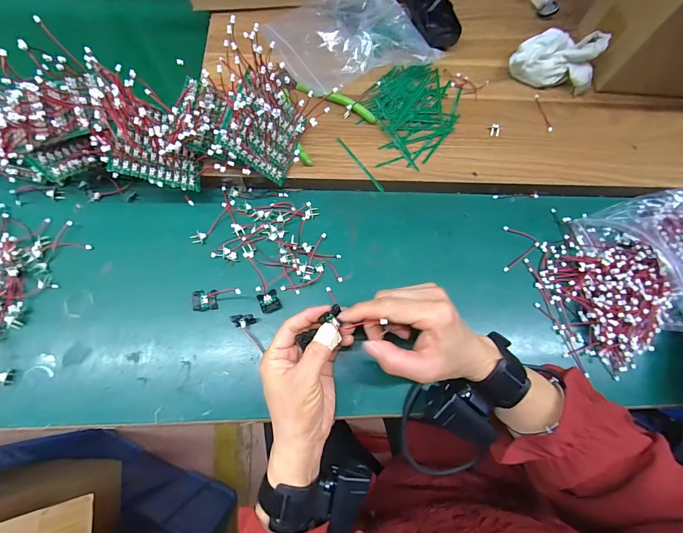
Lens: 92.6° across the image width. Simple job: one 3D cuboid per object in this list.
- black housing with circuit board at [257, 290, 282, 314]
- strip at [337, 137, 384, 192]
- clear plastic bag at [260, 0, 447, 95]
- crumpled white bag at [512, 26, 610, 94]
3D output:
[{"bbox_3d":[-0.078,0.038,0.351,0.020,0.012,0.022,-23,74,-10],"label":"black housing with circuit board"},{"bbox_3d":[0.022,-0.121,0.383,0.005,0.004,0.086,-35,77,-14],"label":"strip"},{"bbox_3d":[0.013,-0.299,0.410,0.190,0.050,0.159,-25,75,-11],"label":"clear plastic bag"},{"bbox_3d":[0.270,-0.272,0.414,0.111,0.060,0.076,10,74,-1],"label":"crumpled white bag"}]

